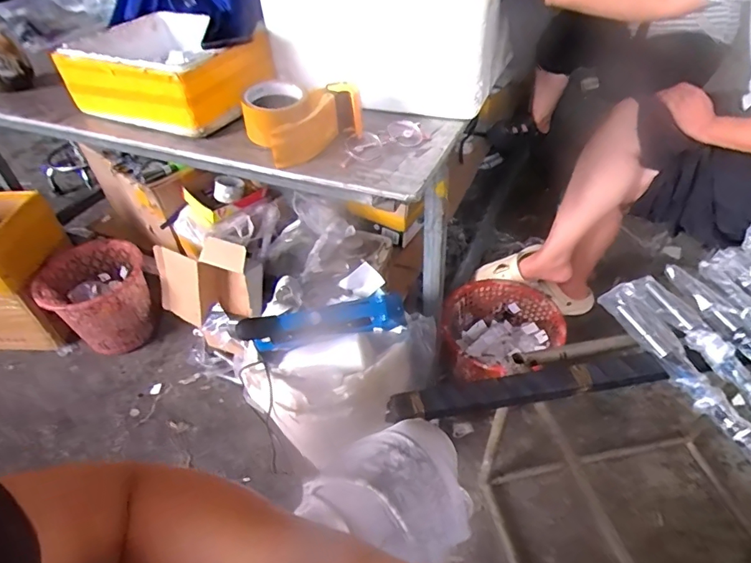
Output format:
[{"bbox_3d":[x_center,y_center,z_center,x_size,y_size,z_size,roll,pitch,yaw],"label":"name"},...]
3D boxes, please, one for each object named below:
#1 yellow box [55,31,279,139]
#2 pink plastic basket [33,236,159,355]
[{"bbox_3d":[-0.339,-0.343,0.784,0.307,0.094,0.202,18,48,20],"label":"yellow box"},{"bbox_3d":[-0.814,0.050,1.448,0.277,0.251,0.259,-26,48,-22],"label":"pink plastic basket"}]

